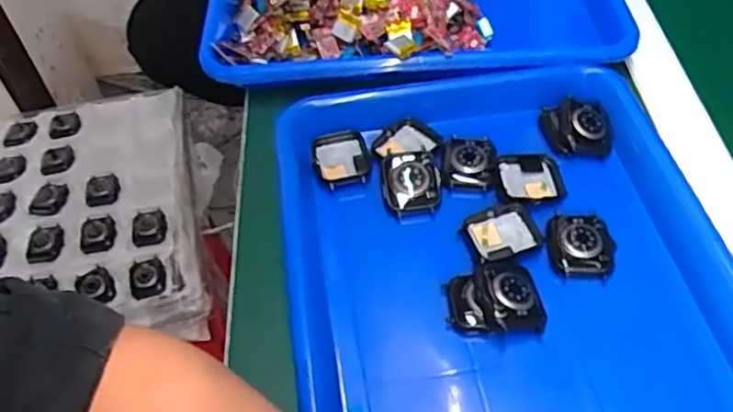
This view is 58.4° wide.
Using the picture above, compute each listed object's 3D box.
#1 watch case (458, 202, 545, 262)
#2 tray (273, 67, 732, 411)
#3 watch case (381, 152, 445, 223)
[{"bbox_3d":[0.086,0.018,0.415,0.044,0.011,0.036,-18,53,-10],"label":"watch case"},{"bbox_3d":[0.090,0.051,0.388,0.269,0.042,0.330,-9,52,-3],"label":"tray"},{"bbox_3d":[0.030,-0.016,0.440,0.038,0.015,0.044,-11,76,0],"label":"watch case"}]

